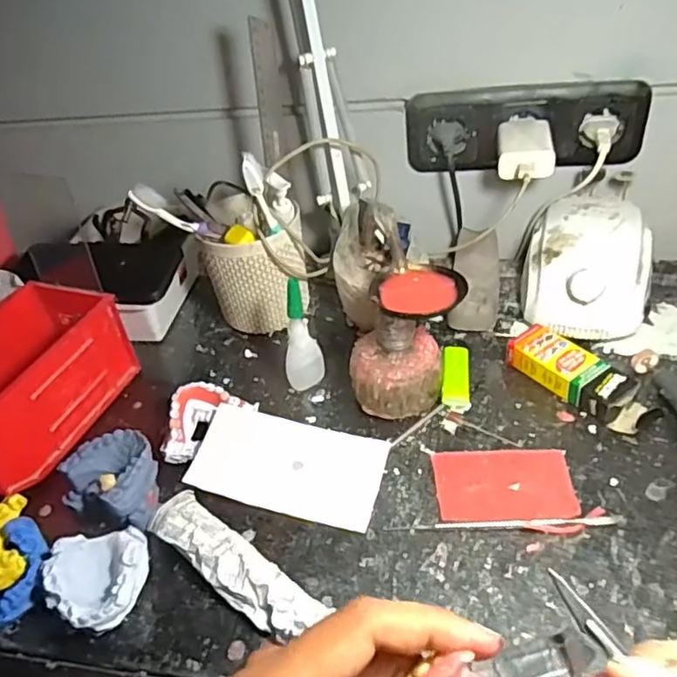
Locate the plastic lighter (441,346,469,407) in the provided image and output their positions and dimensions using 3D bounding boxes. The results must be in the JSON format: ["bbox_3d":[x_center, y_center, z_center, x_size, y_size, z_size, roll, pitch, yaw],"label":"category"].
[{"bbox_3d":[0.102,0.034,0.536,0.022,0.011,0.071,2,41,11],"label":"plastic lighter"}]

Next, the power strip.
[{"bbox_3d":[0.176,-0.202,0.593,0.216,0.075,0.021,1,35,11],"label":"power strip"}]

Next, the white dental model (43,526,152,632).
[{"bbox_3d":[-0.158,0.163,0.413,0.059,0.033,0.065,-11,40,-4],"label":"white dental model"}]

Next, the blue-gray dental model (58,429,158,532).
[{"bbox_3d":[-0.164,0.105,0.469,0.071,0.043,0.060,12,44,22],"label":"blue-gray dental model"}]

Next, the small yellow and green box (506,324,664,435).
[{"bbox_3d":[0.197,0.033,0.510,0.040,0.027,0.121,-30,45,-24],"label":"small yellow and green box"}]

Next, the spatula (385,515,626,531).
[{"bbox_3d":[0.114,0.128,0.429,0.159,0.004,0.008,-4,40,4],"label":"spatula"}]

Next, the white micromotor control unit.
[{"bbox_3d":[0.229,-0.066,0.571,0.110,0.079,0.140,7,43,17],"label":"white micromotor control unit"}]

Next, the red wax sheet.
[{"bbox_3d":[0.121,0.107,0.453,0.096,0.004,0.061,-2,41,6],"label":"red wax sheet"}]

